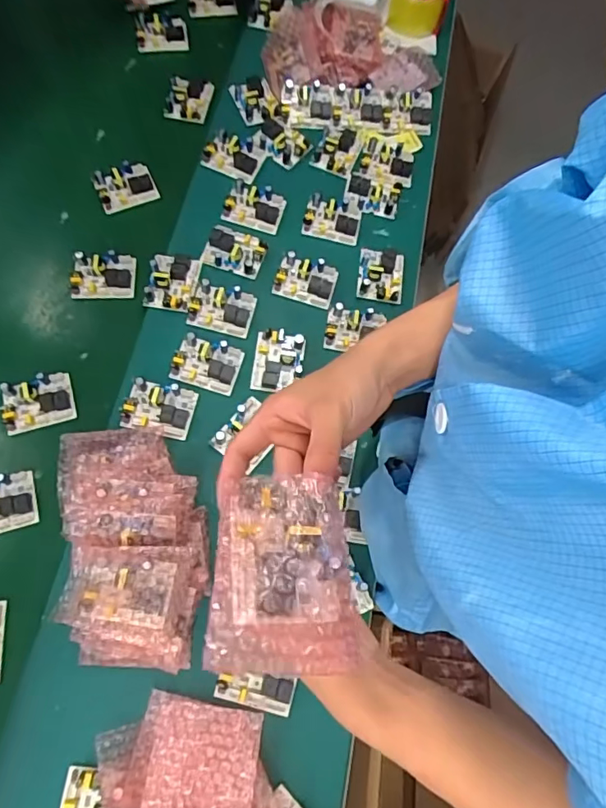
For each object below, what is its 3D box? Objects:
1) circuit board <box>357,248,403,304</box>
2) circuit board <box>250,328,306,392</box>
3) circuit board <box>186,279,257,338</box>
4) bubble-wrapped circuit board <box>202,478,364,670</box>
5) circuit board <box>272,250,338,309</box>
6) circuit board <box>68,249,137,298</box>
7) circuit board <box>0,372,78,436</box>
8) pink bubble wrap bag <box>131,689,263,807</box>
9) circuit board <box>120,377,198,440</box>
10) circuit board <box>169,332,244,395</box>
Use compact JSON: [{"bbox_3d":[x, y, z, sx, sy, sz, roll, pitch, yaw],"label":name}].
[{"bbox_3d":[0.111,-0.188,0.726,0.062,0.014,0.086,6,70,0],"label":"circuit board"},{"bbox_3d":[-0.032,-0.056,0.662,0.064,0.014,0.080,6,70,0],"label":"circuit board"},{"bbox_3d":[-0.109,-0.128,0.680,0.084,0.019,0.064,15,70,3],"label":"circuit board"},{"bbox_3d":[-0.010,0.097,0.303,0.084,0.029,0.108,5,56,-10],"label":"bubble-wrapped circuit board"},{"bbox_3d":[0.004,-0.173,0.707,0.081,0.016,0.063,16,70,3],"label":"circuit board"},{"bbox_3d":[-0.272,-0.176,0.700,0.083,0.018,0.061,-2,70,-4],"label":"circuit board"},{"bbox_3d":[-0.328,-0.004,0.632,0.082,0.023,0.063,-16,71,-8],"label":"circuit board"},{"bbox_3d":[-0.105,0.353,0.498,0.116,0.020,0.113,8,70,0],"label":"pink bubble wrap bag"},{"bbox_3d":[-0.176,0.004,0.629,0.079,0.033,0.061,12,70,2],"label":"circuit board"},{"bbox_3d":[-0.121,-0.053,0.657,0.077,0.022,0.063,15,70,3],"label":"circuit board"}]

